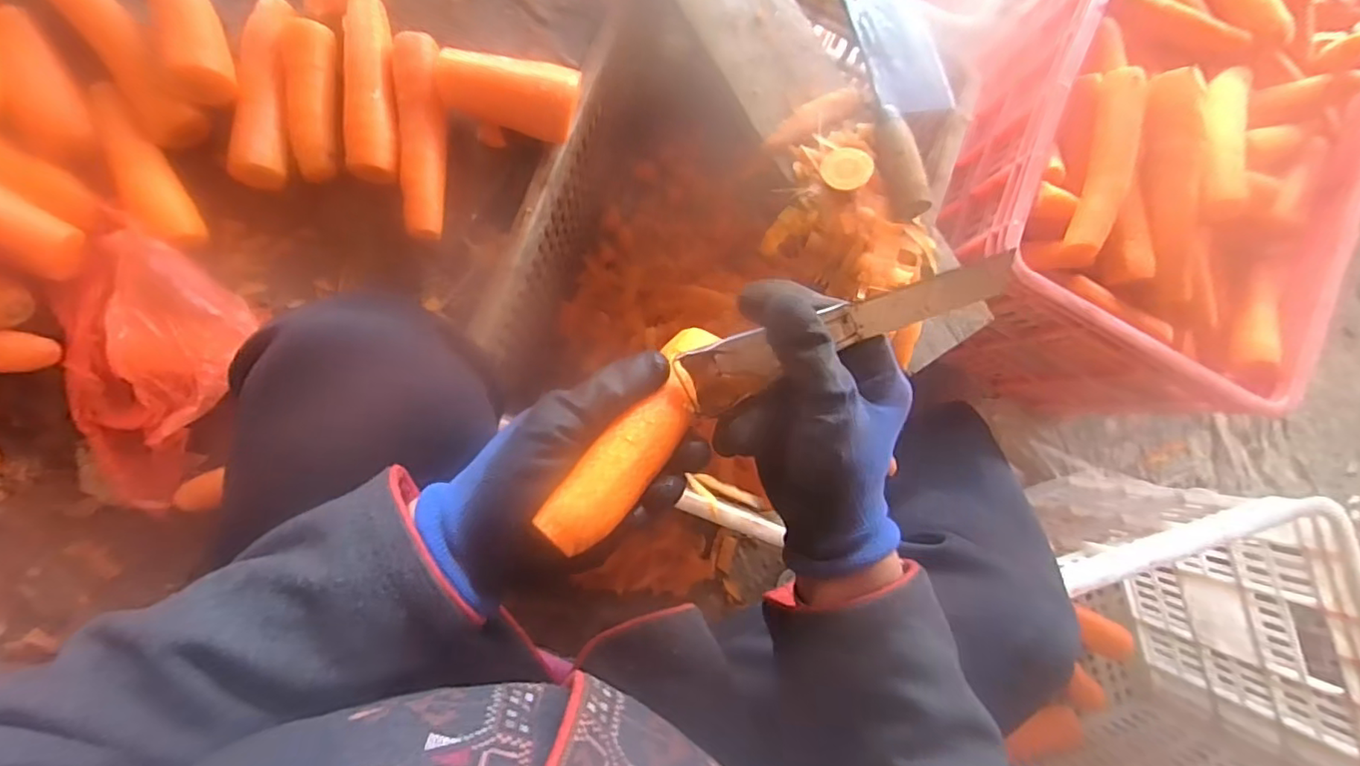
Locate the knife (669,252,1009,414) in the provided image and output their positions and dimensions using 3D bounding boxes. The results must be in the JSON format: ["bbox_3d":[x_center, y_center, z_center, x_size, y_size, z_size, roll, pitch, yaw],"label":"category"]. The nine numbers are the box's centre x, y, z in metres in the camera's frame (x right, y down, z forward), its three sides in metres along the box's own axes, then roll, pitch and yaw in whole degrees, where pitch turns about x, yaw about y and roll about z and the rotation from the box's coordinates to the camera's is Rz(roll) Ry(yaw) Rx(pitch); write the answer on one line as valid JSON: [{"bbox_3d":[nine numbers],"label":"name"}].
[{"bbox_3d":[0.082,-0.024,0.291,0.161,0.006,0.034,-19,108,8],"label":"knife"}]

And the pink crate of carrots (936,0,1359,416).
[{"bbox_3d":[0.531,-0.245,0.707,0.346,0.306,0.488,26,83,-5],"label":"pink crate of carrots"}]

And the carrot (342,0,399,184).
[{"bbox_3d":[-0.250,-0.239,0.478,0.040,0.031,0.152,-1,85,-8],"label":"carrot"}]

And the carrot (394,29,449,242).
[{"bbox_3d":[-0.208,-0.200,0.477,0.036,0.041,0.163,-3,86,-8],"label":"carrot"}]

